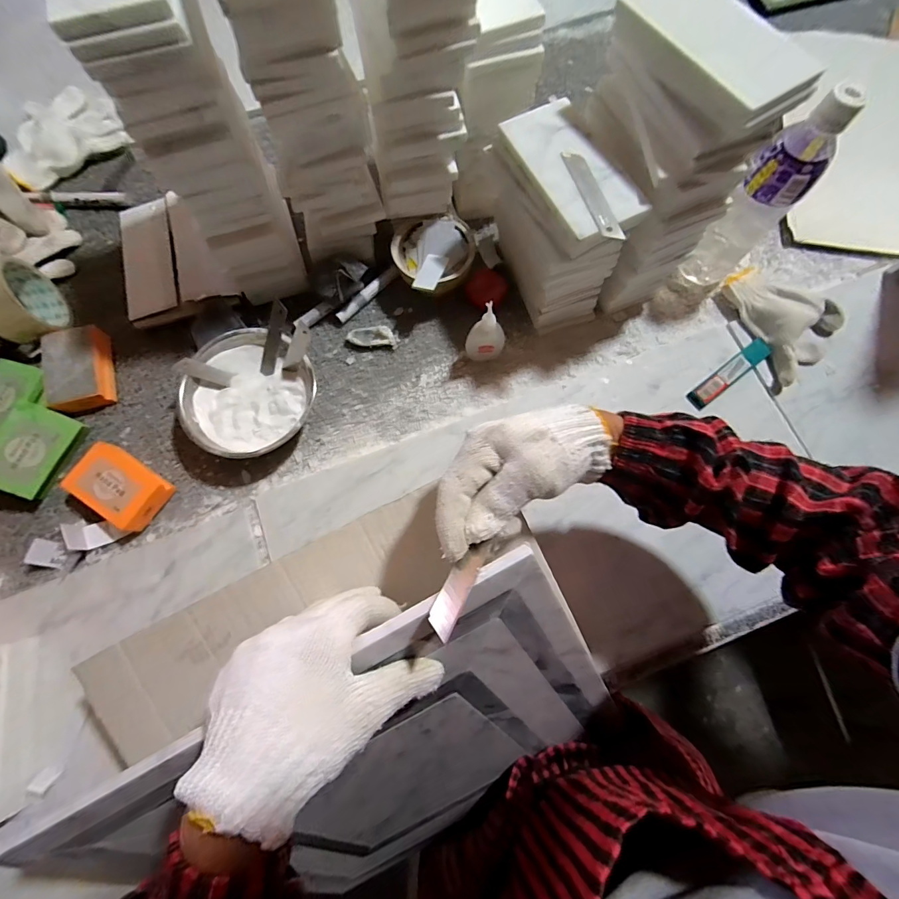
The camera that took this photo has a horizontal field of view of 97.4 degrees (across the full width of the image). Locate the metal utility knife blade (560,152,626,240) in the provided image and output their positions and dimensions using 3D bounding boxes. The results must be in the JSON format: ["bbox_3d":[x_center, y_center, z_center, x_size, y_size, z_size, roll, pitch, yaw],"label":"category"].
[{"bbox_3d":[0.127,-0.227,0.352,0.017,0.004,0.100,-20,76,7],"label":"metal utility knife blade"}]

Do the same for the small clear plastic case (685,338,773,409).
[{"bbox_3d":[0.340,-0.093,0.479,0.121,0.014,0.024,-36,79,-9],"label":"small clear plastic case"}]

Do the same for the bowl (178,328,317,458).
[{"bbox_3d":[-0.223,-0.059,0.458,0.139,0.053,0.142,0,75,-1],"label":"bowl"}]

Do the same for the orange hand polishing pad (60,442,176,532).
[{"bbox_3d":[-0.368,0.041,0.442,0.101,0.035,0.065,34,78,8],"label":"orange hand polishing pad"}]

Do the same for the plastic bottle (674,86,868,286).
[{"bbox_3d":[0.340,-0.271,0.432,0.067,0.205,0.061,-43,80,-11],"label":"plastic bottle"}]

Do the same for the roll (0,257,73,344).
[{"bbox_3d":[-0.502,-0.175,0.455,0.040,0.078,0.094,-14,76,-4],"label":"roll"}]

